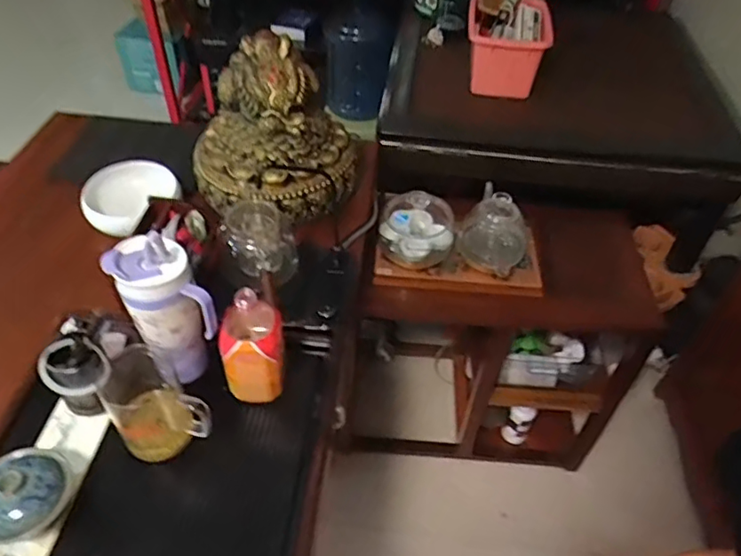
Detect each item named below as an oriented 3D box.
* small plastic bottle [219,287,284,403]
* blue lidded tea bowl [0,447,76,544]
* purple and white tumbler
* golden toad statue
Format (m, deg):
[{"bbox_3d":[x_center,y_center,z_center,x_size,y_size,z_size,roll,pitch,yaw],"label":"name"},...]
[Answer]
[{"bbox_3d":[-0.177,0.095,0.876,0.080,0.194,0.101,0,46,-3],"label":"small plastic bottle"},{"bbox_3d":[-0.455,0.287,0.764,0.101,0.101,0.110,2,46,-2],"label":"blue lidded tea bowl"},{"bbox_3d":[-0.294,0.048,0.841,0.098,0.224,0.122,-27,53,-26],"label":"purple and white tumbler"},{"bbox_3d":[-0.201,-0.322,1.244,0.340,0.293,0.274,-19,50,-20],"label":"golden toad statue"}]

